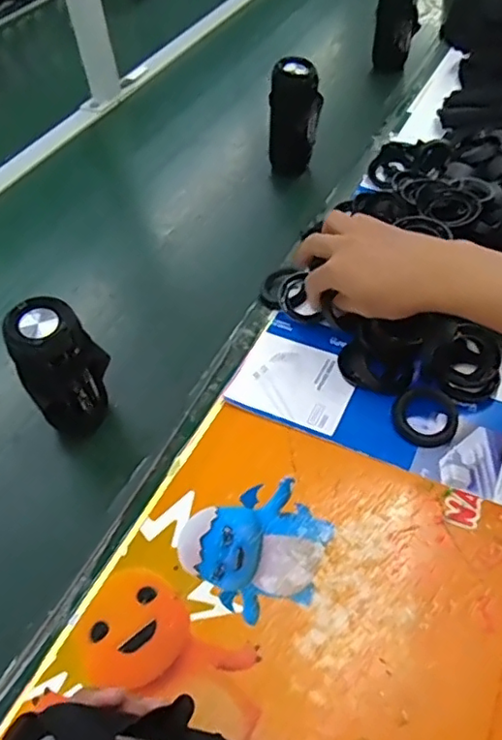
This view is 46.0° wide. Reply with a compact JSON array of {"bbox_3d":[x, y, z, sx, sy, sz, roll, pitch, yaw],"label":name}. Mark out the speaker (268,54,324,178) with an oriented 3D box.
[{"bbox_3d":[0.064,-0.364,0.855,0.061,0.142,0.057,24,56,23],"label":"speaker"}]

